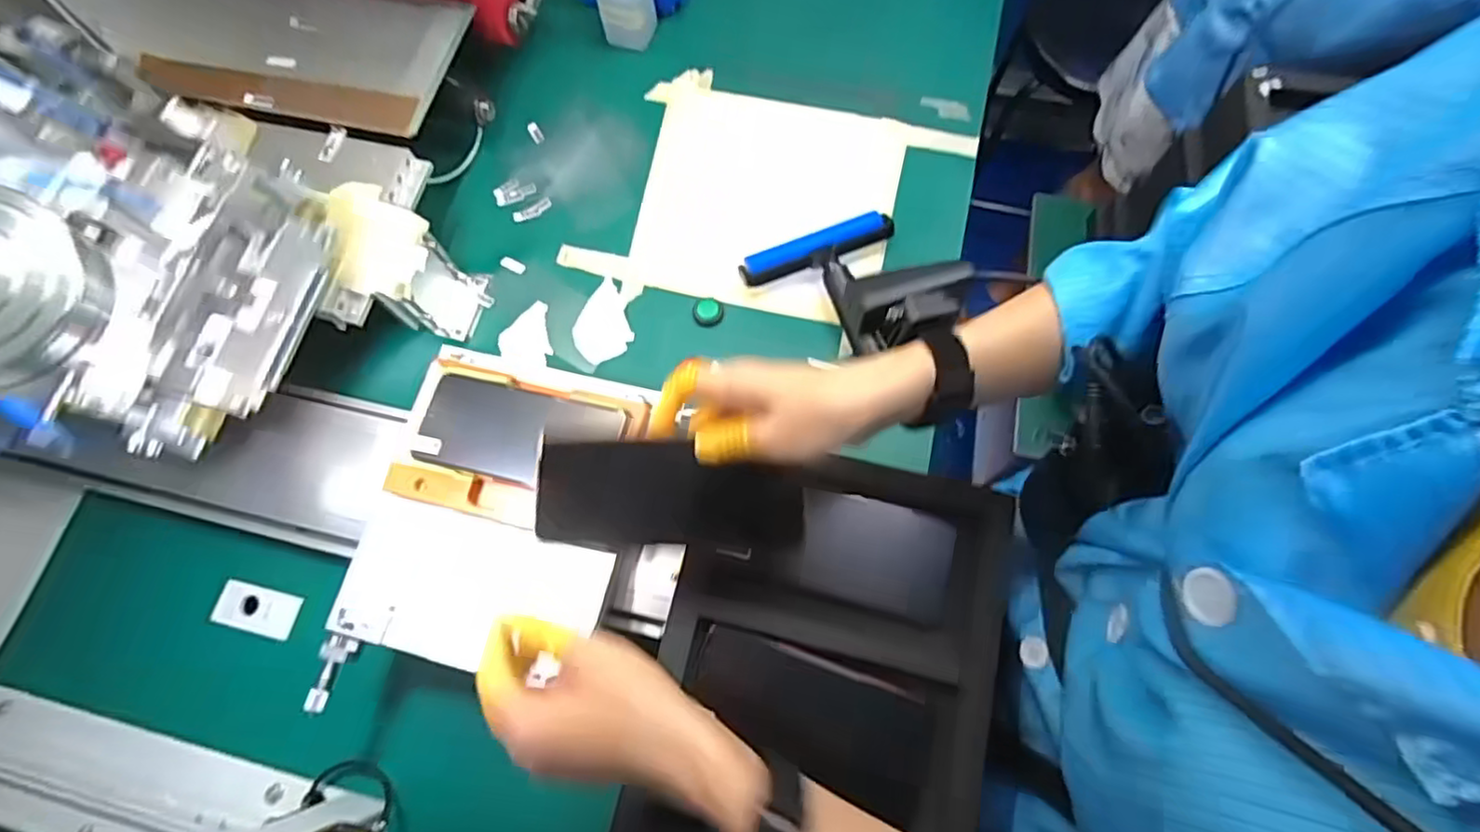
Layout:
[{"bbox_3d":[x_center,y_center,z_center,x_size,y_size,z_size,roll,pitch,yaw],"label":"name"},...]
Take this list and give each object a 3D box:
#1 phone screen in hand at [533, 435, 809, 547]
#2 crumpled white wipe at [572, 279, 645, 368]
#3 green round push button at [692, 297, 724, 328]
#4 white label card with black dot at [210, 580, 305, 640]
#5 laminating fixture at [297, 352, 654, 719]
[{"bbox_3d":[-0.041,0.047,0.400,0.157,0.006,0.062,3,86,-4],"label":"phone screen in hand"},{"bbox_3d":[-0.141,-0.102,0.696,0.060,0.014,0.099,10,73,6],"label":"crumpled white wipe"},{"bbox_3d":[-0.034,-0.109,0.693,0.031,0.010,0.029,-1,72,2],"label":"green round push button"},{"bbox_3d":[-0.451,0.182,0.616,0.074,0.008,0.040,15,67,1],"label":"white label card with black dot"},{"bbox_3d":[-0.189,0.087,0.508,0.209,0.039,0.278,10,72,5],"label":"laminating fixture"}]

